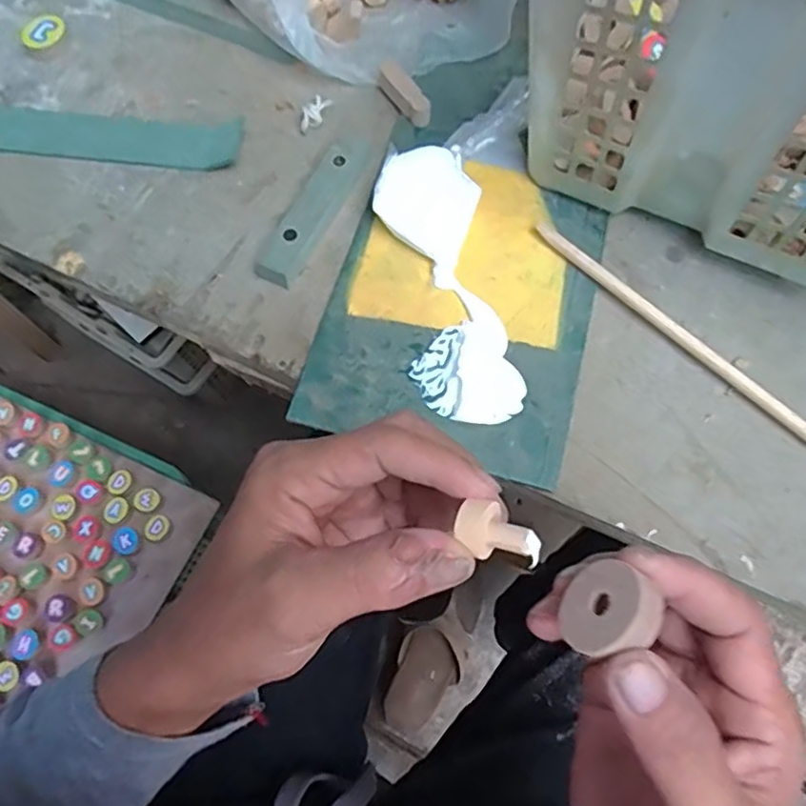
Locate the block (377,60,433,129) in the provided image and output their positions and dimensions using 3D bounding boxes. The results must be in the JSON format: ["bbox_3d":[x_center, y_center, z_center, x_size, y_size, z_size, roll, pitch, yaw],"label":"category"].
[{"bbox_3d":[0.001,-0.202,0.405,0.013,0.021,0.050,-28,72,-9],"label":"block"}]

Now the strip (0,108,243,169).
[{"bbox_3d":[-0.250,-0.177,0.404,0.291,0.006,0.034,5,70,2],"label":"strip"}]

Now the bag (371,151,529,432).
[{"bbox_3d":[0.024,-0.069,0.352,0.059,0.023,0.166,-8,70,-3],"label":"bag"}]

